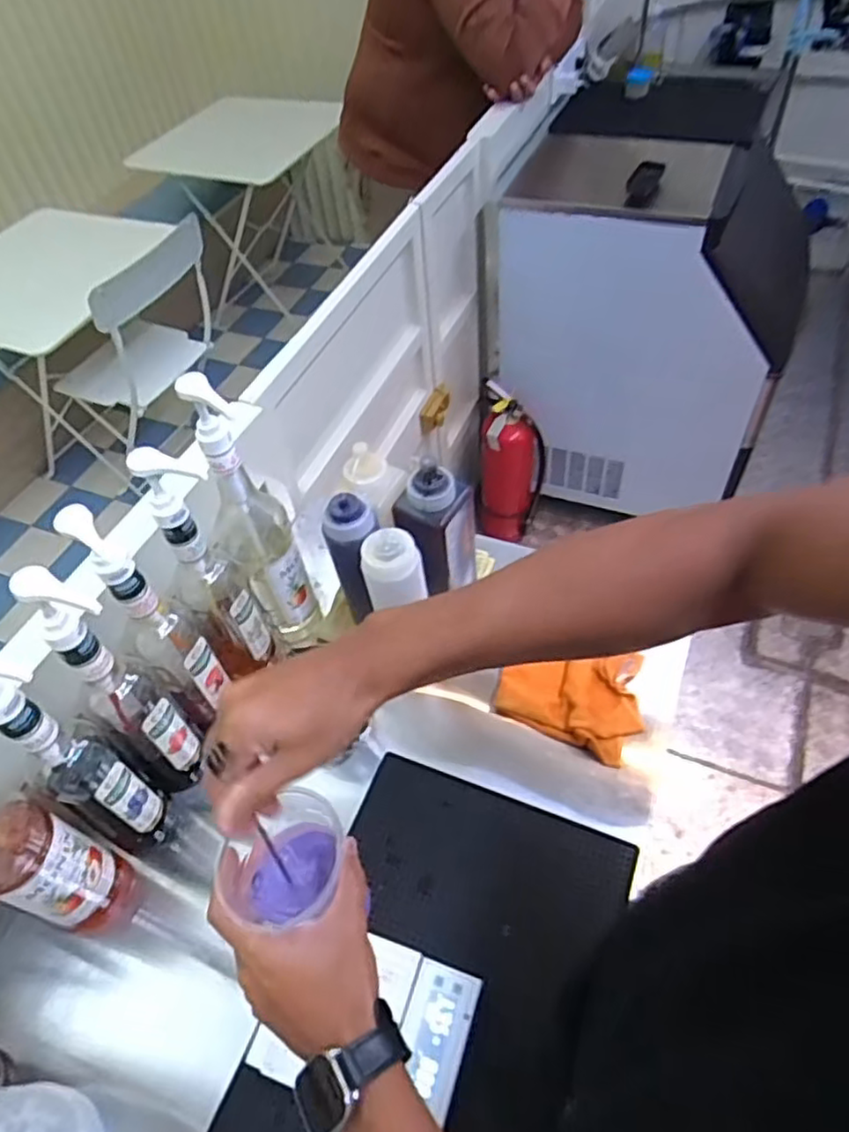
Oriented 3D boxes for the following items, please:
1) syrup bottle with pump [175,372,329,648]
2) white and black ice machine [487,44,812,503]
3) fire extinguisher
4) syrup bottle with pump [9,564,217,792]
[{"bbox_3d":[-0.194,-0.040,0.789,0.081,0.389,0.073,-21,52,-10],"label":"syrup bottle with pump"},{"bbox_3d":[0.502,-0.603,1.742,0.629,0.826,0.556,4,52,9],"label":"white and black ice machine"},{"bbox_3d":[0.235,-0.259,1.829,0.177,0.430,0.175,5,52,10],"label":"fire extinguisher"},{"bbox_3d":[-0.295,0.128,0.681,0.070,0.360,0.082,33,62,28],"label":"syrup bottle with pump"}]

